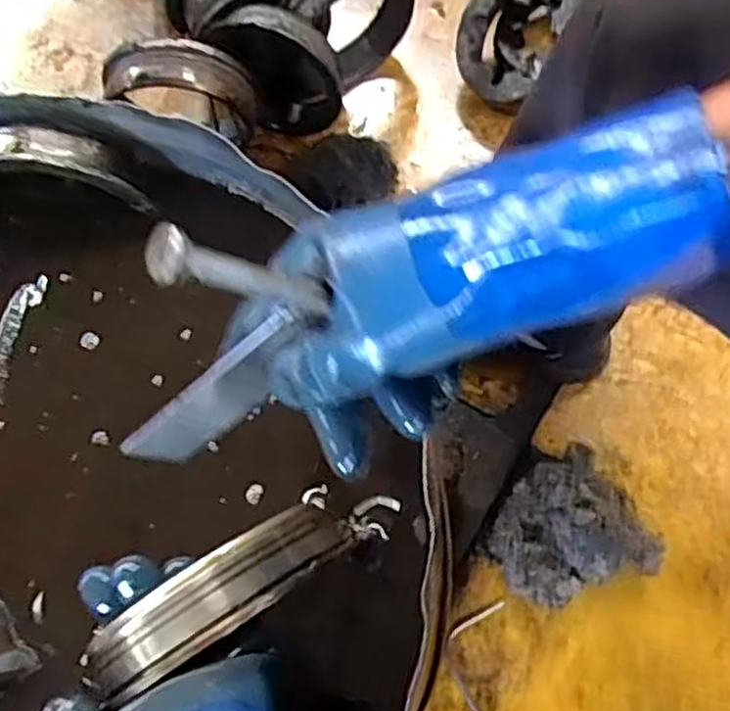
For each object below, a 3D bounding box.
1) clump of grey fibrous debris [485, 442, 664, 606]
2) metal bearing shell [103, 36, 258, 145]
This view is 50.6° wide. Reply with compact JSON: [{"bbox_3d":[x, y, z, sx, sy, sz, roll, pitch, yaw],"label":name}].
[{"bbox_3d":[0.205,0.172,0.787,0.154,0.074,0.148,-2,69,7],"label":"clump of grey fibrous debris"},{"bbox_3d":[-0.222,-0.312,0.946,0.172,0.149,0.061,-4,69,6],"label":"metal bearing shell"}]

